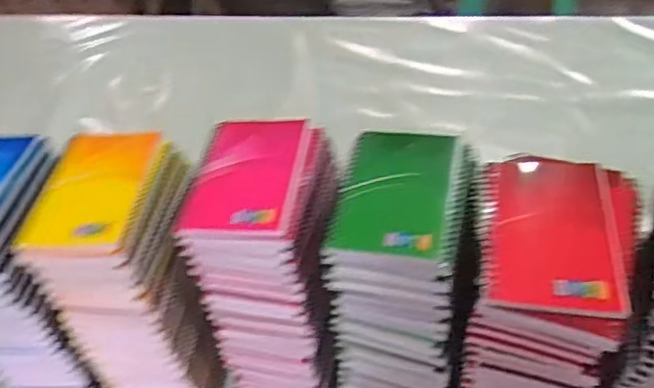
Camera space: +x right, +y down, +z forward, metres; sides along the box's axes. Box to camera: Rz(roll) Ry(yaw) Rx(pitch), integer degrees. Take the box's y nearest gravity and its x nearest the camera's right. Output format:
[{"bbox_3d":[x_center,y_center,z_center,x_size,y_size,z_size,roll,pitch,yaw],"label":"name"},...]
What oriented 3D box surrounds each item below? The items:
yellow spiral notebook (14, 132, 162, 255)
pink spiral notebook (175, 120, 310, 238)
[{"bbox_3d":[-0.188,-0.007,0.486,0.085,0.012,0.127,0,46,8],"label":"yellow spiral notebook"},{"bbox_3d":[-0.064,-0.016,0.485,0.086,0.011,0.124,0,46,8],"label":"pink spiral notebook"}]

